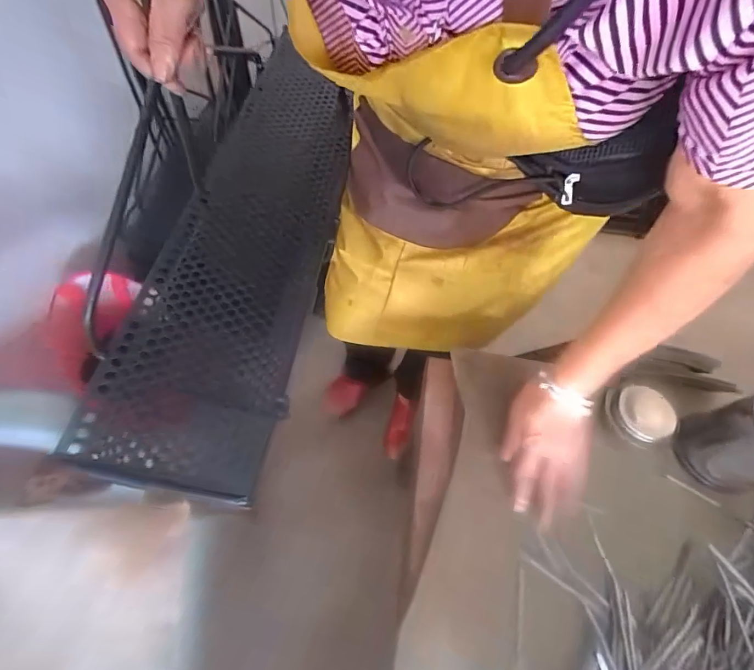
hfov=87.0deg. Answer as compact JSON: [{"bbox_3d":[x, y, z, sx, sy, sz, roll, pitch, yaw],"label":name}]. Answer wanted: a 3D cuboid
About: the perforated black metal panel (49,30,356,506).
[{"bbox_3d":[-0.131,-0.112,0.424,0.150,0.027,0.515,15,65,-12],"label":"perforated black metal panel"}]

